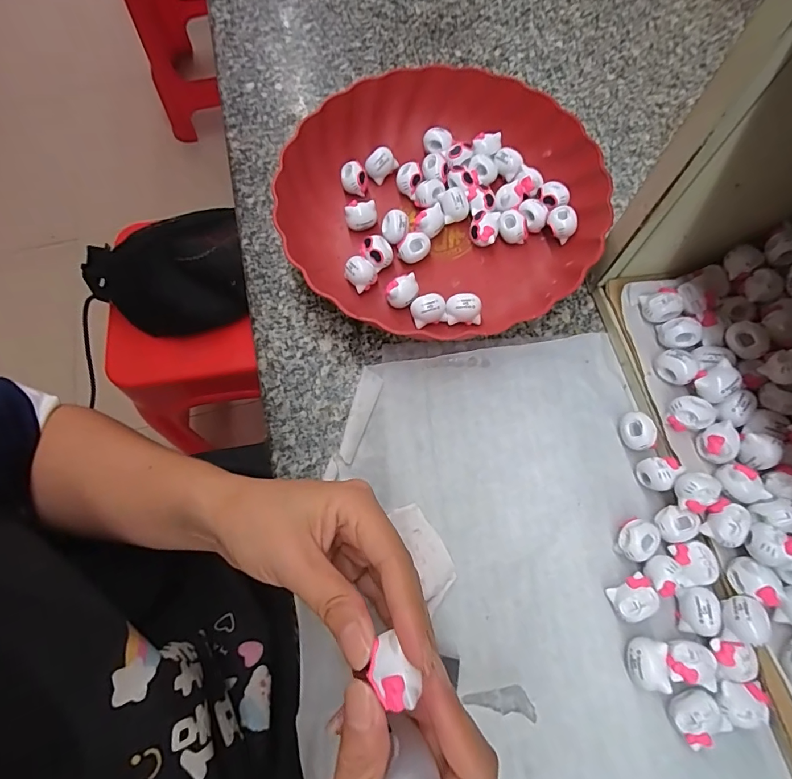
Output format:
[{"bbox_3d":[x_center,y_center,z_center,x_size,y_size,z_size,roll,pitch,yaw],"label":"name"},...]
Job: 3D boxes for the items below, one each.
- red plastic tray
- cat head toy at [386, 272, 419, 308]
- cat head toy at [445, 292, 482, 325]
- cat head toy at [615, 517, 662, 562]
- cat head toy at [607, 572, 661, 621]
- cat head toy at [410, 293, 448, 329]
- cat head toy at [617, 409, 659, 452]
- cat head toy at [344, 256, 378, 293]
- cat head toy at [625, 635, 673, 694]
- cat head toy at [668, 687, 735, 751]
[{"bbox_3d":[0.033,-0.148,0.355,0.243,0.048,0.234,-6,69,-1],"label":"red plastic tray"},{"bbox_3d":[0.005,-0.073,0.338,0.023,0.020,0.021,1,69,1],"label":"cat head toy"},{"bbox_3d":[0.050,-0.058,0.329,0.026,0.023,0.017,8,70,4],"label":"cat head toy"},{"bbox_3d":[0.149,0.094,0.277,0.022,0.017,0.025,23,71,9],"label":"cat head toy"},{"bbox_3d":[0.140,0.124,0.265,0.024,0.018,0.021,-19,70,-6],"label":"cat head toy"},{"bbox_3d":[0.024,-0.057,0.331,0.025,0.022,0.018,-20,70,-6],"label":"cat head toy"},{"bbox_3d":[0.162,0.029,0.299,0.020,0.016,0.026,-31,72,-10],"label":"cat head toy"},{"bbox_3d":[-0.027,-0.089,0.344,0.021,0.020,0.022,0,69,1],"label":"cat head toy"},{"bbox_3d":[0.141,0.155,0.253,0.019,0.020,0.026,9,70,4],"label":"cat head toy"},{"bbox_3d":[0.165,0.180,0.245,0.025,0.017,0.024,-29,72,-10],"label":"cat head toy"}]

